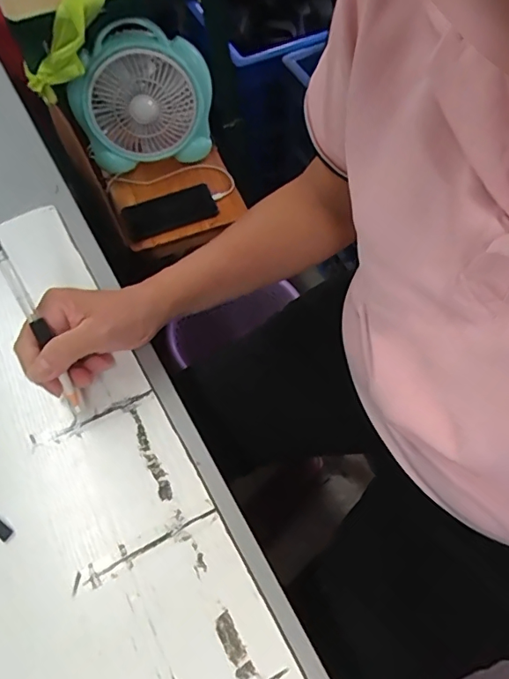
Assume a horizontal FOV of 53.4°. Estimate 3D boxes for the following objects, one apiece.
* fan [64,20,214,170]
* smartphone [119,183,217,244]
[{"bbox_3d":[-0.194,-0.412,0.903,0.239,0.238,0.077,-14,62,-6],"label":"fan"},{"bbox_3d":[-0.159,-0.239,0.938,0.174,0.017,0.081,-23,74,-19],"label":"smartphone"}]

